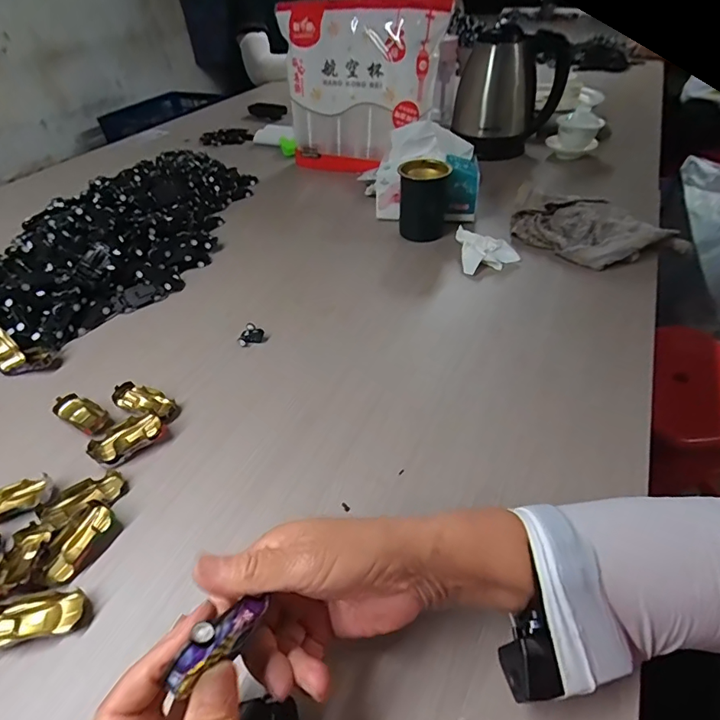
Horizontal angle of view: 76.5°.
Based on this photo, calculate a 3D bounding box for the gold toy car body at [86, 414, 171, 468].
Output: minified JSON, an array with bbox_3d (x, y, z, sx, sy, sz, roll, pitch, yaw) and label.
[{"bbox_3d":[-0.217,0.073,0.428,0.065,0.015,0.036,-29,50,-27],"label":"gold toy car body"}]

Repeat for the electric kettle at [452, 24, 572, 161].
[{"bbox_3d":[0.306,-0.546,0.945,0.206,0.206,0.177,4,43,6],"label":"electric kettle"}]

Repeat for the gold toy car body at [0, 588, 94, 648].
[{"bbox_3d":[-0.225,0.179,0.319,0.066,0.017,0.028,-9,44,-9],"label":"gold toy car body"}]

